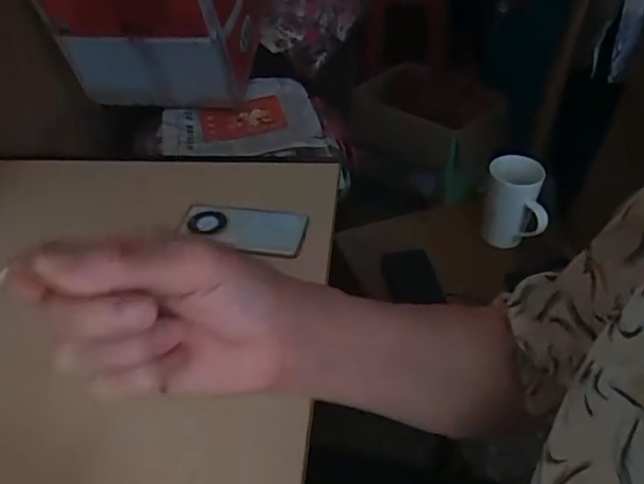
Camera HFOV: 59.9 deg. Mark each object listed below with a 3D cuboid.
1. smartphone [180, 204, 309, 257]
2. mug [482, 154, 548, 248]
[{"bbox_3d":[-0.103,-0.018,0.728,0.162,0.014,0.072,7,43,8],"label":"smartphone"},{"bbox_3d":[0.327,-0.059,0.950,0.101,0.120,0.101,11,43,13],"label":"mug"}]

